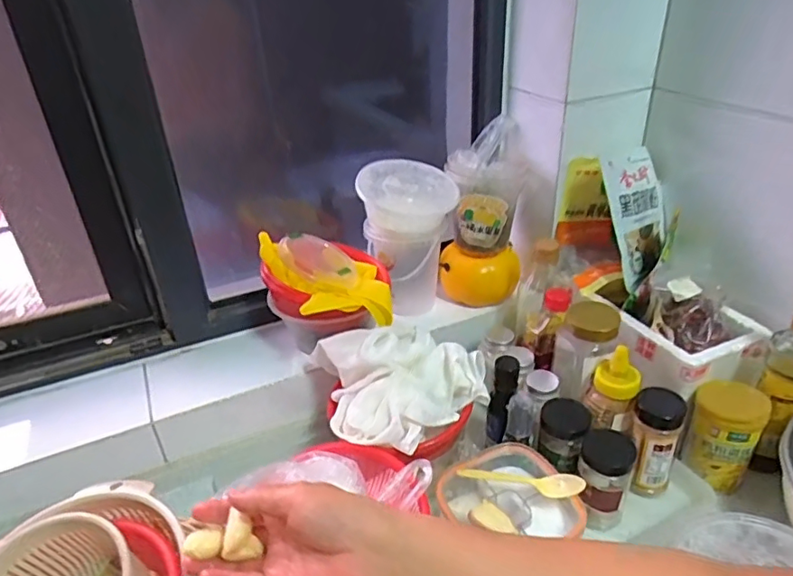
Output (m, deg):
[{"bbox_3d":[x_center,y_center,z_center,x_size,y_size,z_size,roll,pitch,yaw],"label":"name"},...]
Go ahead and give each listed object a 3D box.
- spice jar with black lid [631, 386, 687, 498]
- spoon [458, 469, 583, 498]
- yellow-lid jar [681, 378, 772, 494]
[{"bbox_3d":[0.312,0.192,0.684,0.057,0.131,0.042,15,36,26],"label":"spice jar with black lid"},{"bbox_3d":[0.136,0.205,0.614,0.133,0.018,0.027,6,33,14],"label":"spoon"},{"bbox_3d":[0.408,0.178,0.697,0.075,0.114,0.075,19,38,31],"label":"yellow-lid jar"}]

